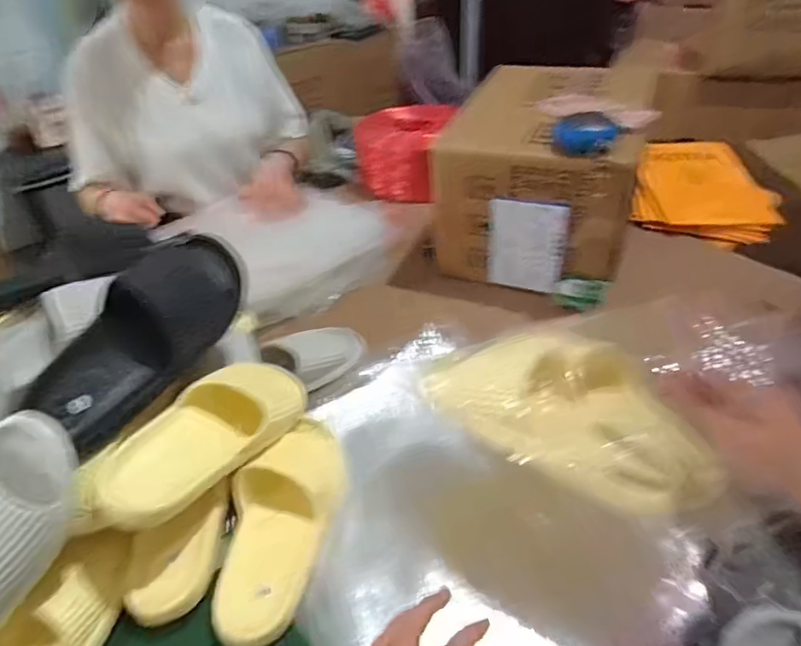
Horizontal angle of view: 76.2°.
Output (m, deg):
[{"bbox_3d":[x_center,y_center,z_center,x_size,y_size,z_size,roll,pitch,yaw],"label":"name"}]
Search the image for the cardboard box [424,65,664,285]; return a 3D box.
[{"bbox_3d":[0.245,-0.246,0.858,0.276,0.248,0.320,14,44,21],"label":"cardboard box"}]

